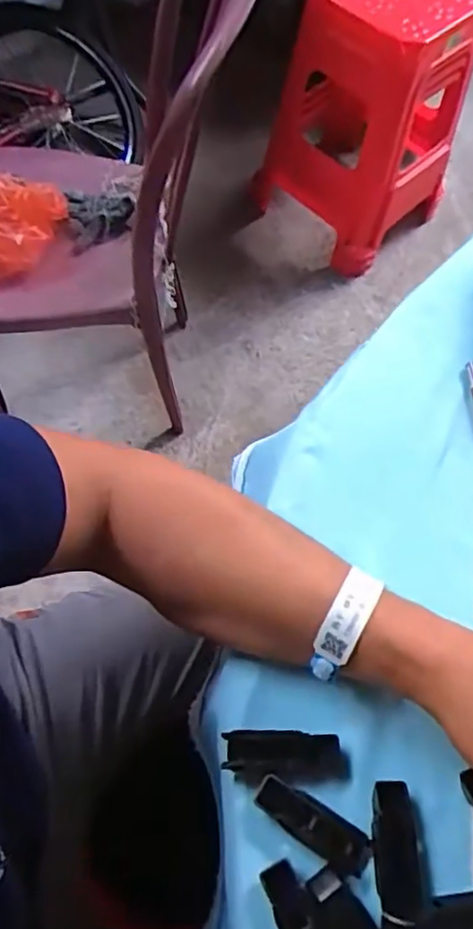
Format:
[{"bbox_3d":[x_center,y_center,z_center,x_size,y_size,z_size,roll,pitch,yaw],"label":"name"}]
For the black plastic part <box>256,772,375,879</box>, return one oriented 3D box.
[{"bbox_3d":[0.042,0.199,0.344,0.066,0.008,0.021,31,68,11],"label":"black plastic part"}]

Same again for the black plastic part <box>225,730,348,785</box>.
[{"bbox_3d":[0.029,0.169,0.359,0.072,0.013,0.027,2,66,-2],"label":"black plastic part"}]

